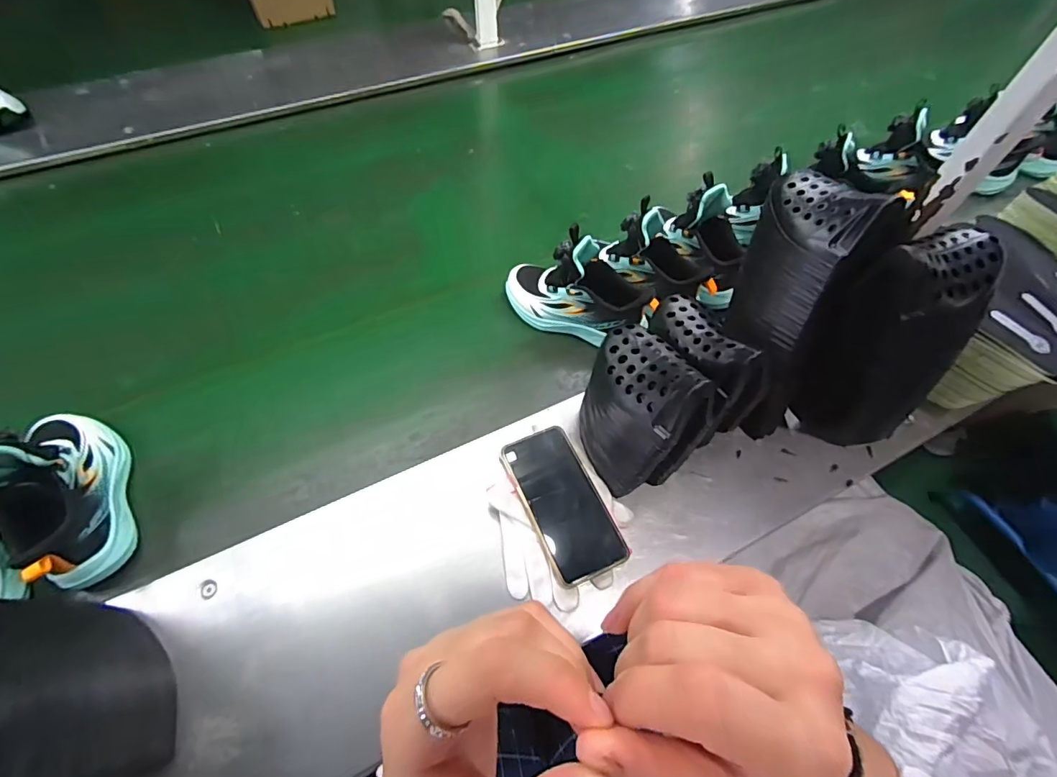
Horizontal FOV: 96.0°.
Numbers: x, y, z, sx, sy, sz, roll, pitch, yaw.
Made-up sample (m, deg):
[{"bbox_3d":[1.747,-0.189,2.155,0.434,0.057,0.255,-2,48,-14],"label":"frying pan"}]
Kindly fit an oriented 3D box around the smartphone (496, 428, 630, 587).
[{"bbox_3d":[0.036,0.118,0.505,0.078,0.015,0.160,-21,62,-14],"label":"smartphone"}]

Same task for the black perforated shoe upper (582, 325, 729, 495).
[{"bbox_3d":[0.109,0.027,0.489,0.104,0.177,0.133,-37,67,-21],"label":"black perforated shoe upper"}]

